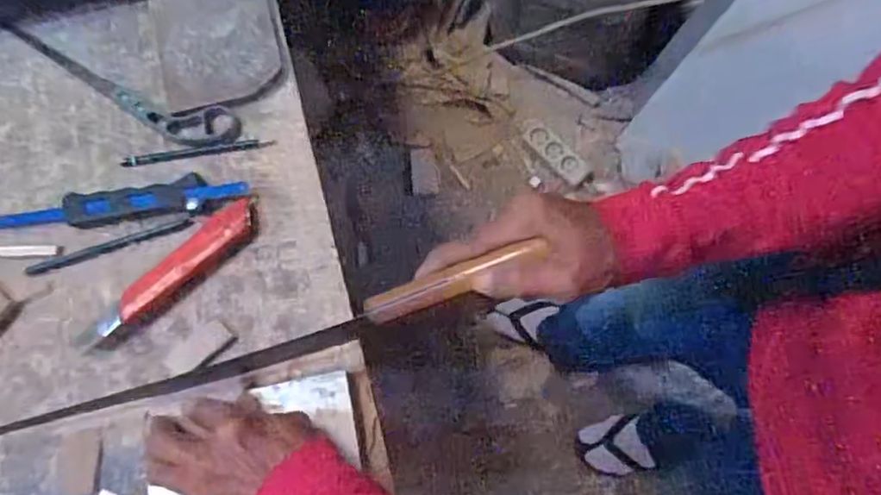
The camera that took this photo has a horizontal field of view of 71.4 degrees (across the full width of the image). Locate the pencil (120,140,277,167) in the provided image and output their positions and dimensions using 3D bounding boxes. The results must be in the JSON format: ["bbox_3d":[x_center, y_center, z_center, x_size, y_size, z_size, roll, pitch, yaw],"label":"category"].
[{"bbox_3d":[-0.216,-0.084,0.545,0.132,0.007,0.012,-8,74,-2],"label":"pencil"}]

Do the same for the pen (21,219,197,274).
[{"bbox_3d":[-0.280,-0.002,0.517,0.140,0.010,0.010,-17,74,-4],"label":"pen"}]

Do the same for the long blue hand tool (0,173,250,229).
[{"bbox_3d":[-0.317,-0.033,0.524,0.296,0.013,0.035,-5,74,-1],"label":"long blue hand tool"}]

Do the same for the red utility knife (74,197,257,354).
[{"bbox_3d":[-0.223,0.023,0.505,0.177,0.026,0.039,-41,77,-10],"label":"red utility knife"}]

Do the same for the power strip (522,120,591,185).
[{"bbox_3d":[0.251,-0.207,1.311,0.056,0.033,0.165,-39,77,-10],"label":"power strip"}]

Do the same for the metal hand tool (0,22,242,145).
[{"bbox_3d":[-0.304,-0.146,0.561,0.261,0.010,0.045,23,75,7],"label":"metal hand tool"}]

